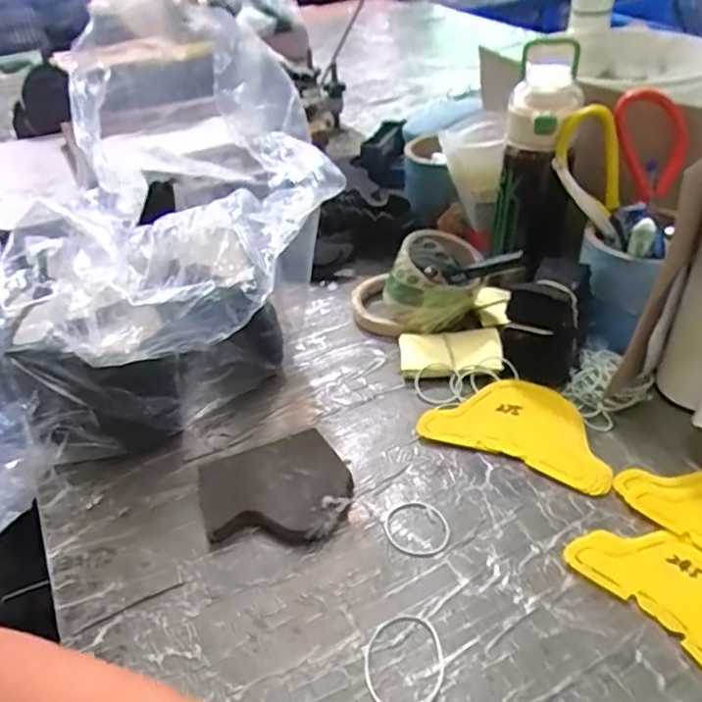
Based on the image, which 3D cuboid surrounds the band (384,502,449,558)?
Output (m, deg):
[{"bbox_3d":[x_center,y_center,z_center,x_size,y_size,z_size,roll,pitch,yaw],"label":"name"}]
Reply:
[{"bbox_3d":[0.047,0.127,0.446,0.046,0.004,0.046,-3,38,2],"label":"band"}]

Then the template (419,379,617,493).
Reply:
[{"bbox_3d":[0.144,0.059,0.519,0.148,0.005,0.093,16,46,23],"label":"template"}]

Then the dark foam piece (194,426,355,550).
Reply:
[{"bbox_3d":[-0.057,0.107,0.467,0.107,0.021,0.088,-15,39,-13],"label":"dark foam piece"}]

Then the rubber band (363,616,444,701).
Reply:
[{"bbox_3d":[0.032,0.188,0.373,0.048,0.004,0.059,-6,38,-1],"label":"rubber band"}]

